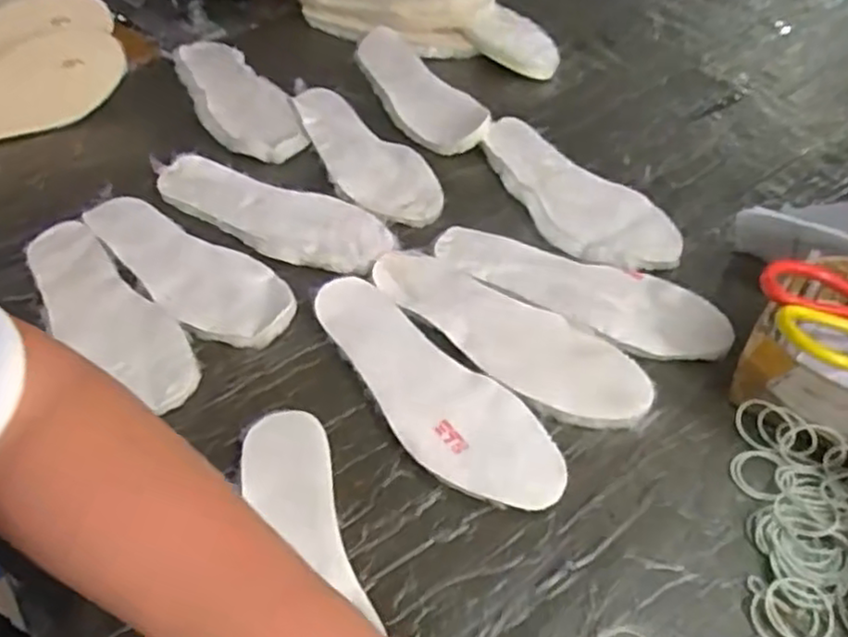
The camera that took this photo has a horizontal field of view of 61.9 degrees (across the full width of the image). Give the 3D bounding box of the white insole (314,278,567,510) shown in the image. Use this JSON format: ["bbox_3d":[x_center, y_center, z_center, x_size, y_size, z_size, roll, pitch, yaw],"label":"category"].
[{"bbox_3d":[-0.001,0.054,0.580,0.092,0.012,0.270,-37,56,-26],"label":"white insole"}]

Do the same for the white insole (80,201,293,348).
[{"bbox_3d":[-0.233,-0.050,0.685,0.255,0.018,0.094,31,54,25],"label":"white insole"}]

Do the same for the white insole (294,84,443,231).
[{"bbox_3d":[-0.077,-0.187,0.803,0.097,0.023,0.261,-29,52,-21],"label":"white insole"}]

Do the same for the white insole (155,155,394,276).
[{"bbox_3d":[-0.165,-0.107,0.731,0.274,0.019,0.096,16,49,15],"label":"white insole"}]

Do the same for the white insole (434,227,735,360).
[{"bbox_3d":[0.138,-0.025,0.657,0.275,0.015,0.096,16,48,18],"label":"white insole"}]

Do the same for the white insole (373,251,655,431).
[{"bbox_3d":[0.066,0.010,0.619,0.267,0.009,0.087,29,56,26],"label":"white insole"}]

